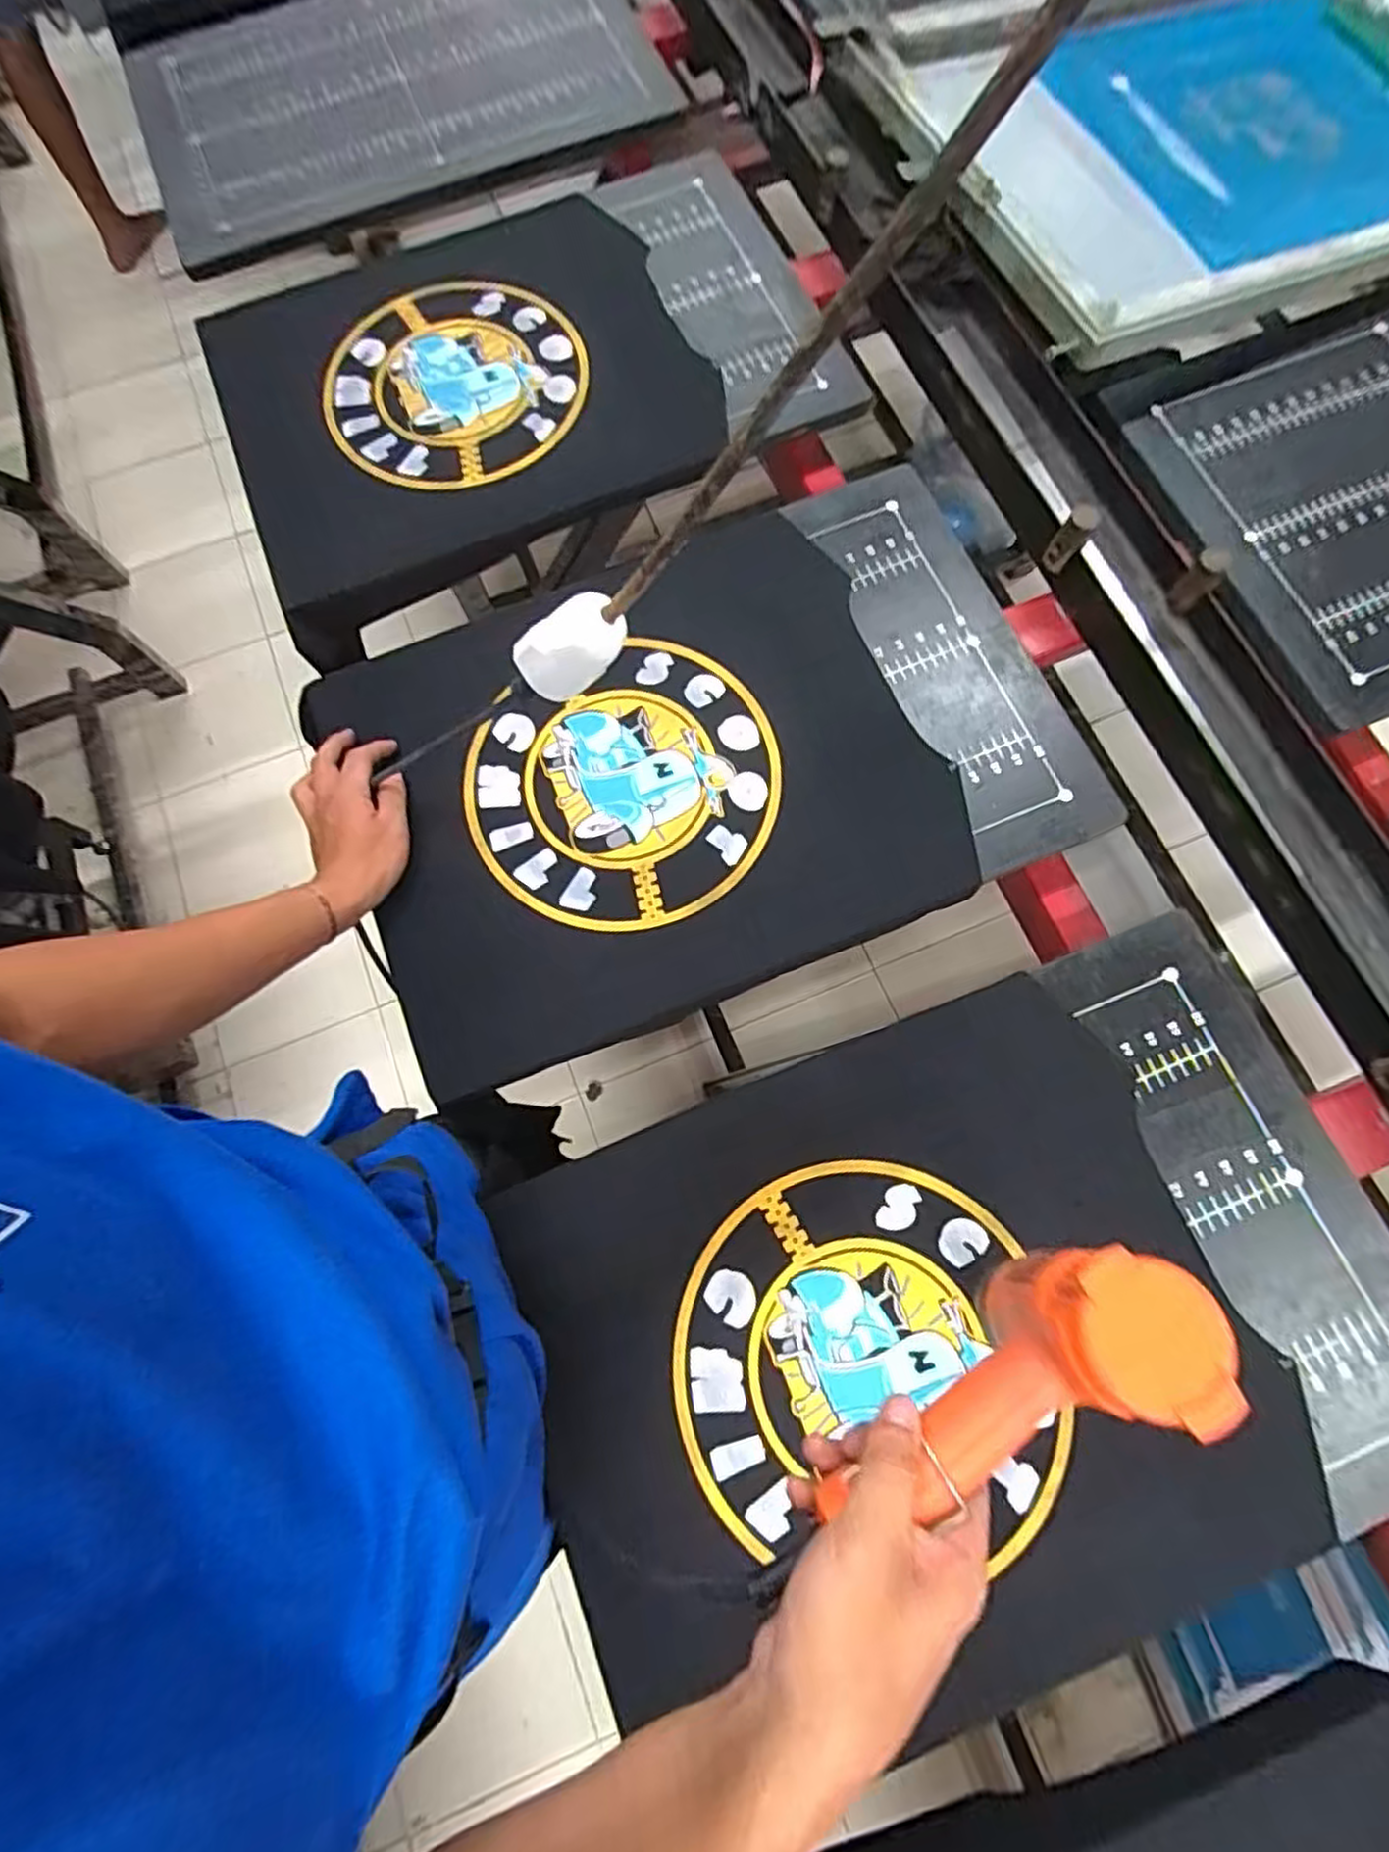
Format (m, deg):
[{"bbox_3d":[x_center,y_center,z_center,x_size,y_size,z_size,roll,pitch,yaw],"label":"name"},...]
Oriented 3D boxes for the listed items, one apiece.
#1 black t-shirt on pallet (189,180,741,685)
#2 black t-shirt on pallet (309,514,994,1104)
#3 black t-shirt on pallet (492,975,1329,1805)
[{"bbox_3d":[-0.246,-0.540,0.757,0.479,0.076,0.429,-22,72,2],"label":"black t-shirt on pallet"},{"bbox_3d":[-0.051,-0.122,0.625,0.465,0.038,0.387,-22,76,-4],"label":"black t-shirt on pallet"},{"bbox_3d":[0.132,0.290,0.510,0.454,0.029,0.388,-22,76,-4],"label":"black t-shirt on pallet"}]

